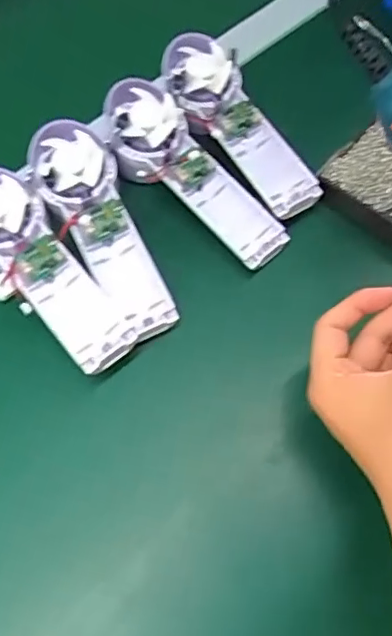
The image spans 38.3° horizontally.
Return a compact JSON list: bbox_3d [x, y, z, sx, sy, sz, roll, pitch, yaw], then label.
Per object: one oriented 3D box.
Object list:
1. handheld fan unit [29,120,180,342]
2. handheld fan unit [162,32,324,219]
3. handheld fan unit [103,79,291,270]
[{"bbox_3d":[-0.069,-0.069,0.424,0.057,0.029,0.178,-26,81,-10],"label":"handheld fan unit"},{"bbox_3d":[0.031,-0.160,0.457,0.063,0.040,0.181,-27,67,-10],"label":"handheld fan unit"},{"bbox_3d":[-0.003,-0.112,0.444,0.068,0.043,0.181,-43,85,-16],"label":"handheld fan unit"}]

